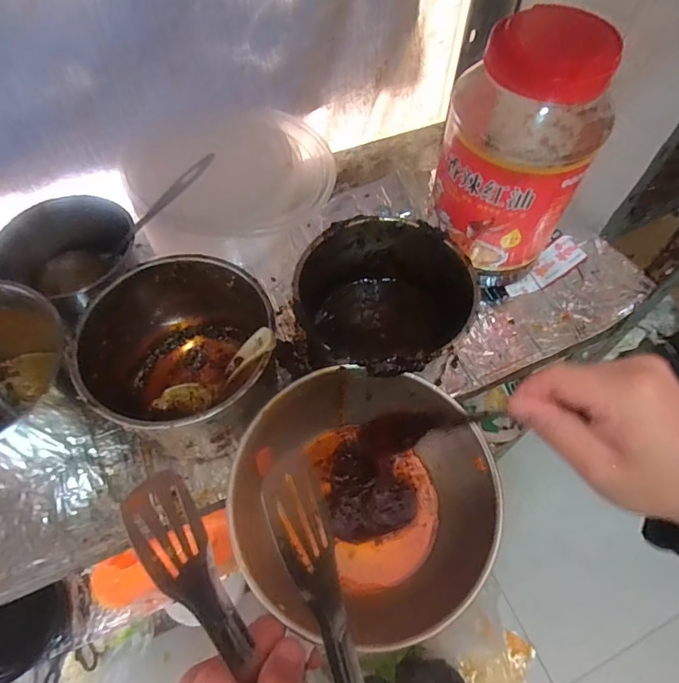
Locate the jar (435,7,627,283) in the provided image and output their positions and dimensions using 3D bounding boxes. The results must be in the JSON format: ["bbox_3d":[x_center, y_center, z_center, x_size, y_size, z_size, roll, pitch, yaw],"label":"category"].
[{"bbox_3d":[0.171,-0.179,0.454,0.132,0.210,0.146,25,62,13],"label":"jar"}]

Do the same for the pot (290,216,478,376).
[{"bbox_3d":[0.032,-0.039,0.441,0.150,0.095,0.145,0,60,-1],"label":"pot"}]

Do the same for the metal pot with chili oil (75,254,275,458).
[{"bbox_3d":[-0.131,0.026,0.411,0.140,0.117,0.147,0,60,-1],"label":"metal pot with chili oil"}]

